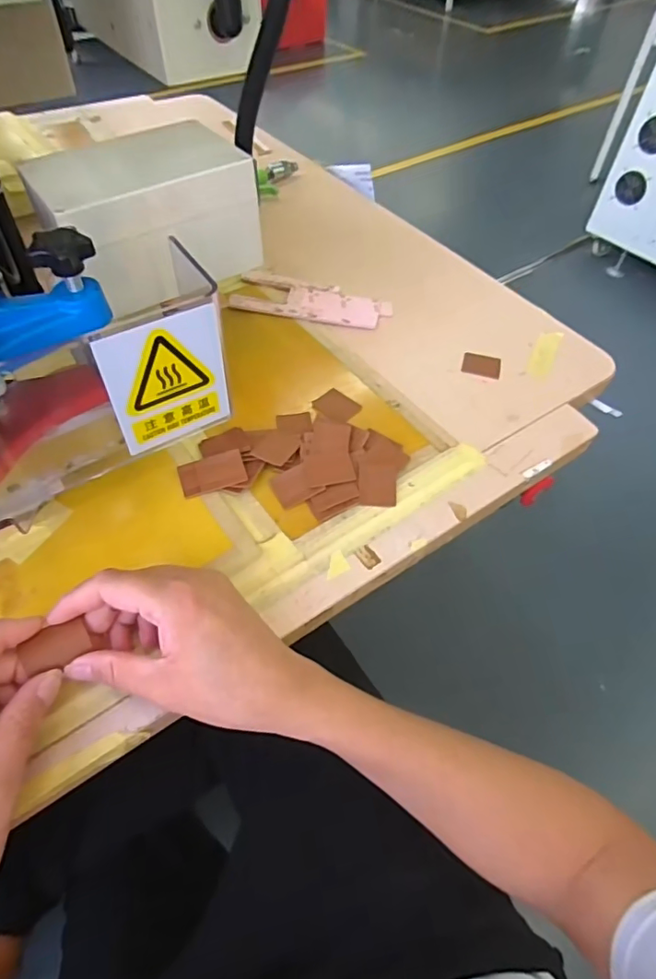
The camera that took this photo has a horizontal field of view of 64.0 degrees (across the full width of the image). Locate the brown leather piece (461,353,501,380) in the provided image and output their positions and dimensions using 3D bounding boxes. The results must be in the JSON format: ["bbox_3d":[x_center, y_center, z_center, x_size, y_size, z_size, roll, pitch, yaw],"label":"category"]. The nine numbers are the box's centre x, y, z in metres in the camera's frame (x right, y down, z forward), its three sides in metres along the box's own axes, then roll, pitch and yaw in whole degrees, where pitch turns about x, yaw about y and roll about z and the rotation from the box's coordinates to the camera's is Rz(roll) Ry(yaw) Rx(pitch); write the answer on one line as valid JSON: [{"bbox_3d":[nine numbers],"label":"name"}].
[{"bbox_3d":[0.162,-0.131,0.553,0.039,0.004,0.033,12,54,6],"label":"brown leather piece"}]

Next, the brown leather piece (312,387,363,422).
[{"bbox_3d":[0.009,-0.080,0.507,0.039,0.005,0.032,38,60,22],"label":"brown leather piece"}]

